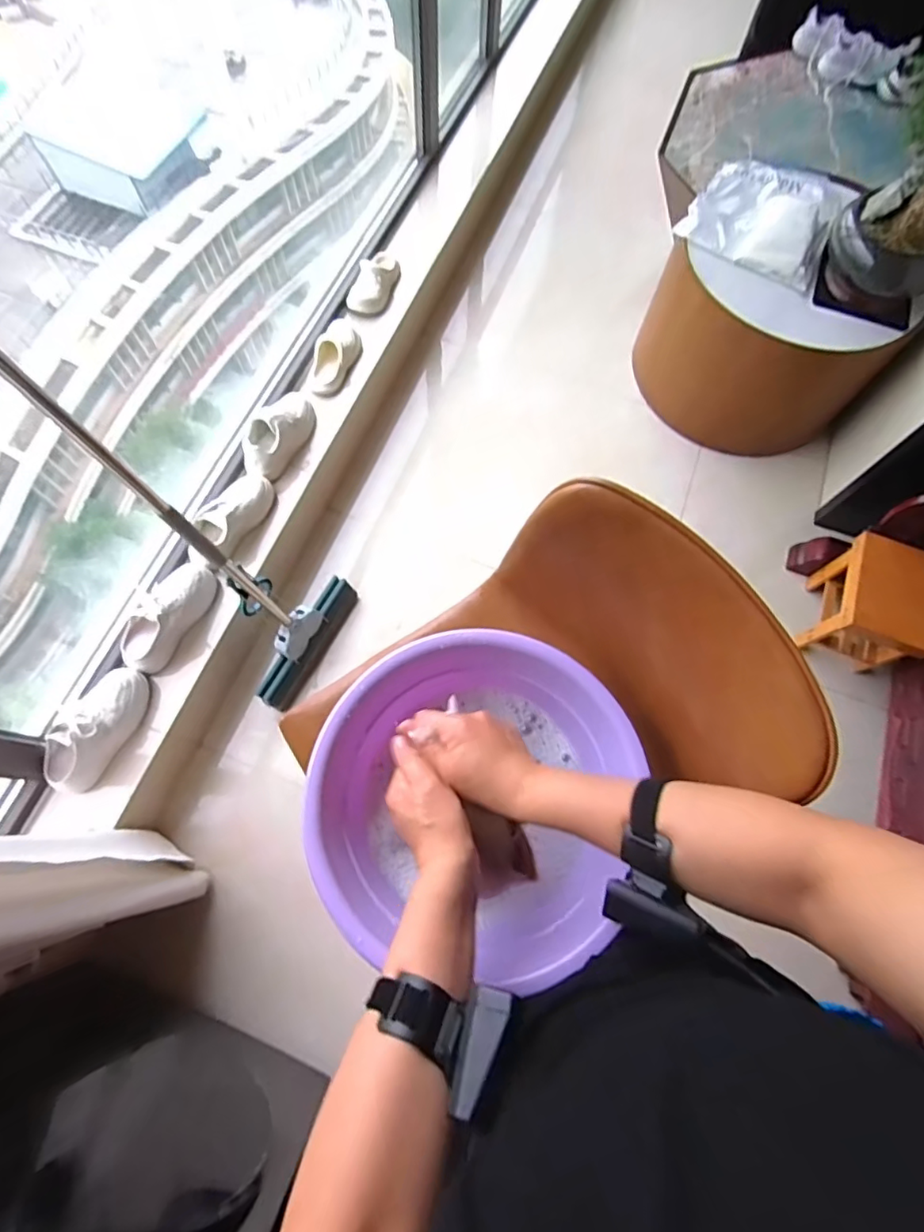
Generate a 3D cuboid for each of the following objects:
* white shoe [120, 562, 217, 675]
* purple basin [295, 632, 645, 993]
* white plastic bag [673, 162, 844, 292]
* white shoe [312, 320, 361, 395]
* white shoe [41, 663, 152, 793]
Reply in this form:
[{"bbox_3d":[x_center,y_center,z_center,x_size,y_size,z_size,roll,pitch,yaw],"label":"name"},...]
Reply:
[{"bbox_3d":[-0.685,-0.008,1.276,0.091,0.121,0.273,30,72,8],"label":"white shoe"},{"bbox_3d":[0.007,0.173,0.570,0.298,0.113,0.301,1,70,-2],"label":"purple basin"},{"bbox_3d":[0.806,-1.069,1.467,0.364,0.089,0.298,29,72,8],"label":"white plastic bag"},{"bbox_3d":[-0.370,-0.760,1.599,0.089,0.085,0.251,16,71,3],"label":"white shoe"},{"bbox_3d":[-0.798,0.239,1.190,0.106,0.115,0.273,20,71,5],"label":"white shoe"}]

